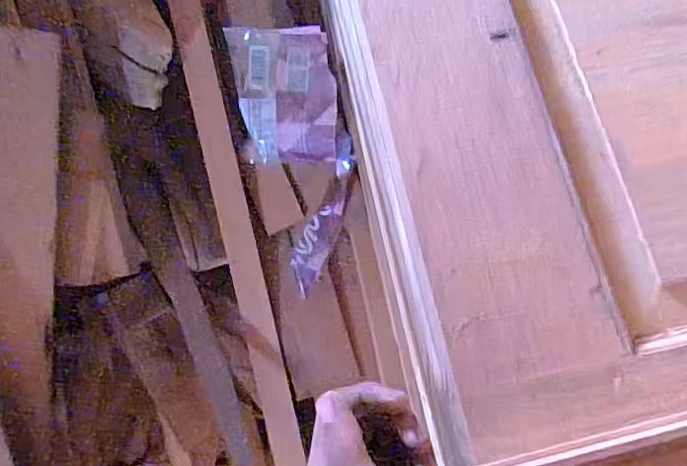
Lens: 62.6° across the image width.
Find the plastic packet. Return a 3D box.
[{"bbox_3d":[-0.054,-0.138,0.590,0.108,0.031,0.147,-6,98,2],"label":"plastic packet"}]

